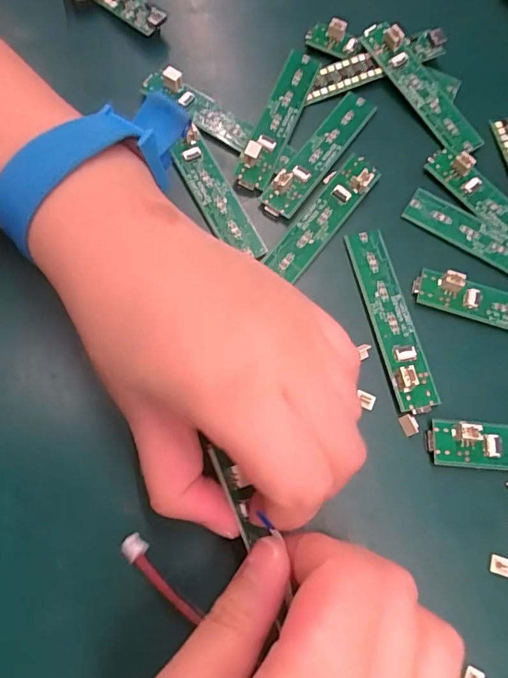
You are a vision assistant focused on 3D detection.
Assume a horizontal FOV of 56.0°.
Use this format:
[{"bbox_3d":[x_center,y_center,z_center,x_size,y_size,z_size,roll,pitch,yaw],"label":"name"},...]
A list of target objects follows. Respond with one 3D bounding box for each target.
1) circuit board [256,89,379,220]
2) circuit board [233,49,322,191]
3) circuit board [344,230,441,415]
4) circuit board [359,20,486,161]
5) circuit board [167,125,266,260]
[{"bbox_3d":[0.031,-0.090,0.227,0.017,0.008,0.082,34,71,8],"label":"circuit board"},{"bbox_3d":[0.012,-0.108,0.228,0.016,0.011,0.081,21,70,3],"label":"circuit board"},{"bbox_3d":[0.059,-0.011,0.203,0.017,0.008,0.083,-10,71,-8],"label":"circuit board"},{"bbox_3d":[0.083,-0.126,0.238,0.017,0.006,0.081,-36,84,4],"label":"circuit board"},{"bbox_3d":[-0.018,-0.066,0.218,0.018,0.006,0.065,-26,79,-10],"label":"circuit board"}]

